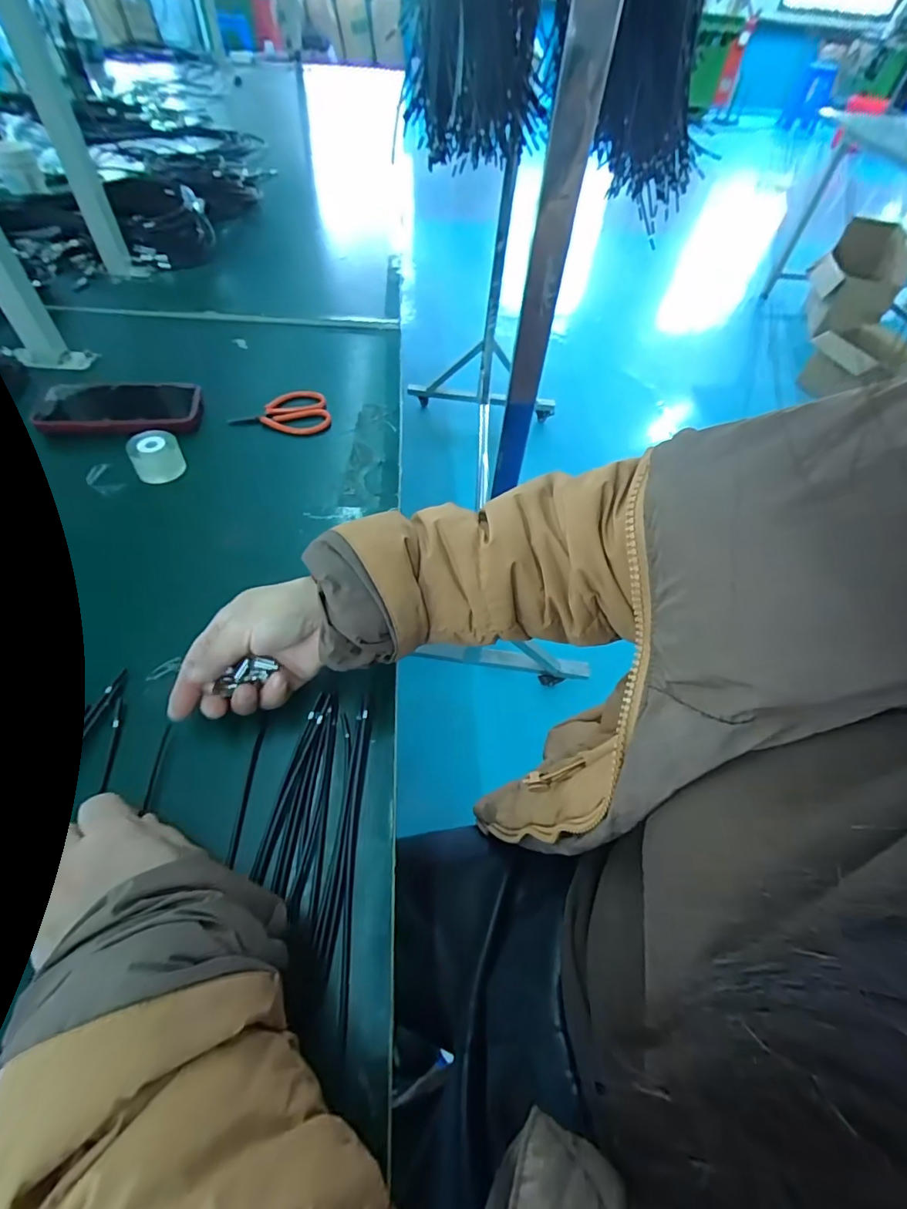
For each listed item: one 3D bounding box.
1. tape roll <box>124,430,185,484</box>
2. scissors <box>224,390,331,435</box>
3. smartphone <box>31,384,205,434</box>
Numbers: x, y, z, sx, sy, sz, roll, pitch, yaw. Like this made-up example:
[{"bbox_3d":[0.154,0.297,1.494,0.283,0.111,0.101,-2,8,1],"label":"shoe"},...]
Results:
[{"bbox_3d":[-0.315,-0.159,0.504,0.046,0.036,0.037,-20,58,-18],"label":"tape roll"},{"bbox_3d":[-0.213,-0.234,0.587,0.115,0.014,0.077,-16,57,-16],"label":"scissors"},{"bbox_3d":[-0.386,-0.228,0.555,0.168,0.017,0.094,-11,56,-12],"label":"smartphone"}]

